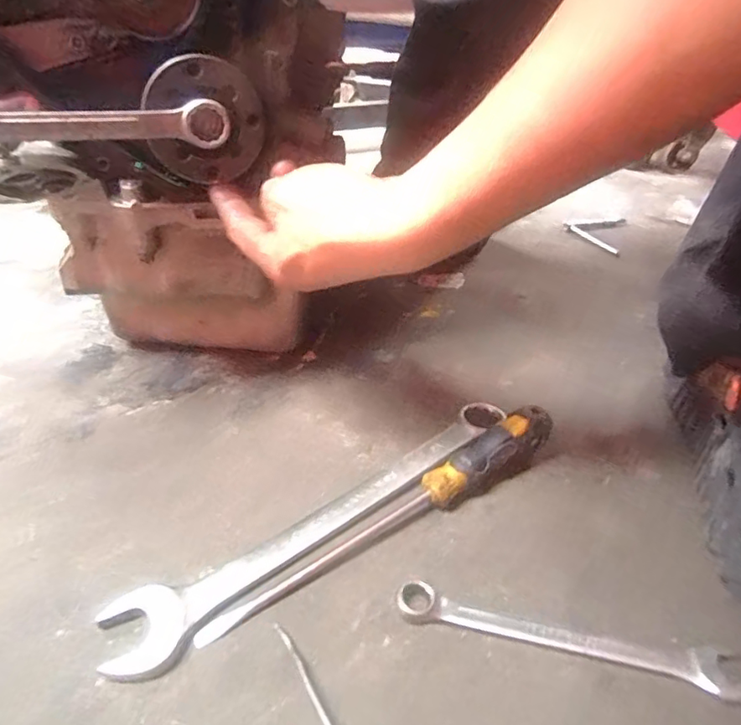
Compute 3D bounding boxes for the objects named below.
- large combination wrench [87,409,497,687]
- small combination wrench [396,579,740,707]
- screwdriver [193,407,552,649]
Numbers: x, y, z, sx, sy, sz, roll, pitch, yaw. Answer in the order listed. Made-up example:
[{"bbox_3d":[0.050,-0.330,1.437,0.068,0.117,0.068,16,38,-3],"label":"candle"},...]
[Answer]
[{"bbox_3d":[-0.017,0.091,0.327,0.276,0.016,0.042,-23,40,-30],"label":"large combination wrench"},{"bbox_3d":[0.094,0.134,0.263,0.161,0.012,0.022,9,35,13],"label":"small combination wrench"},{"bbox_3d":[0.015,0.086,0.319,0.243,0.033,0.028,-19,38,-26],"label":"screwdriver"}]

